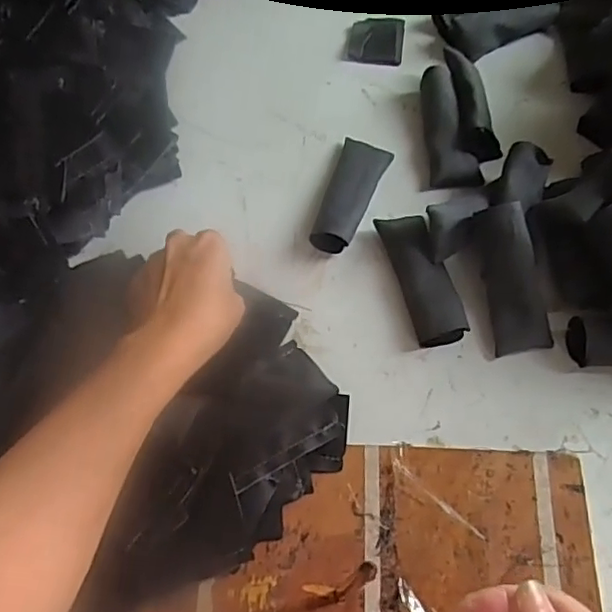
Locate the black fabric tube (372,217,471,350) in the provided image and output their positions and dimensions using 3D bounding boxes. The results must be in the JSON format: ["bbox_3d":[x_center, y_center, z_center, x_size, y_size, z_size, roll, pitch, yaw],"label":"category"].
[{"bbox_3d":[0.087,-0.020,0.442,0.037,0.022,0.102,-13,66,-6],"label":"black fabric tube"}]

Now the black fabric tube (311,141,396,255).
[{"bbox_3d":[0.036,-0.090,0.474,0.037,0.024,0.110,18,67,8],"label":"black fabric tube"}]

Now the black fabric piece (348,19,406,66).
[{"bbox_3d":[0.066,-0.246,0.555,0.049,0.004,0.055,7,66,3],"label":"black fabric piece"}]

